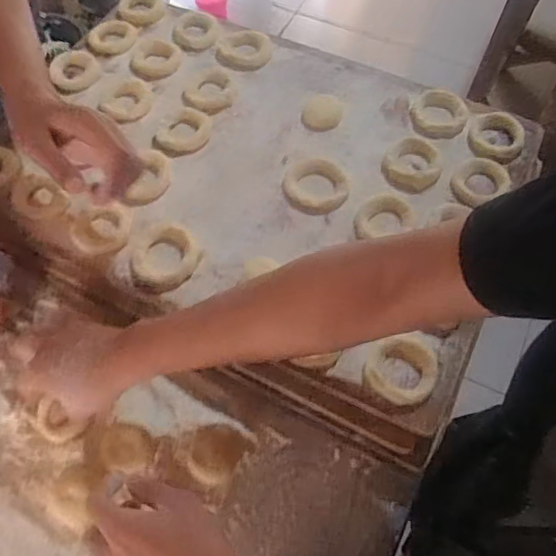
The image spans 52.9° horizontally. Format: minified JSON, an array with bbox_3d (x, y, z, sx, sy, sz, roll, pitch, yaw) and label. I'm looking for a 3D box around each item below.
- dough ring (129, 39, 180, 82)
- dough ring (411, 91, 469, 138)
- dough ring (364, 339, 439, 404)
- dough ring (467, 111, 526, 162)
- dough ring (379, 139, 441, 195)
[{"bbox_3d":[-0.160,-0.281,0.722,0.063,0.013,0.063,1,61,-1],"label":"dough ring"},{"bbox_3d":[0.193,-0.198,0.673,0.063,0.013,0.070,-3,61,-3],"label":"dough ring"},{"bbox_3d":[0.114,0.085,0.513,0.060,0.013,0.059,1,61,-1],"label":"dough ring"},{"bbox_3d":[0.254,-0.166,0.652,0.060,0.016,0.071,17,62,8],"label":"dough ring"},{"bbox_3d":[0.150,-0.131,0.637,0.064,0.014,0.082,5,61,2],"label":"dough ring"}]

